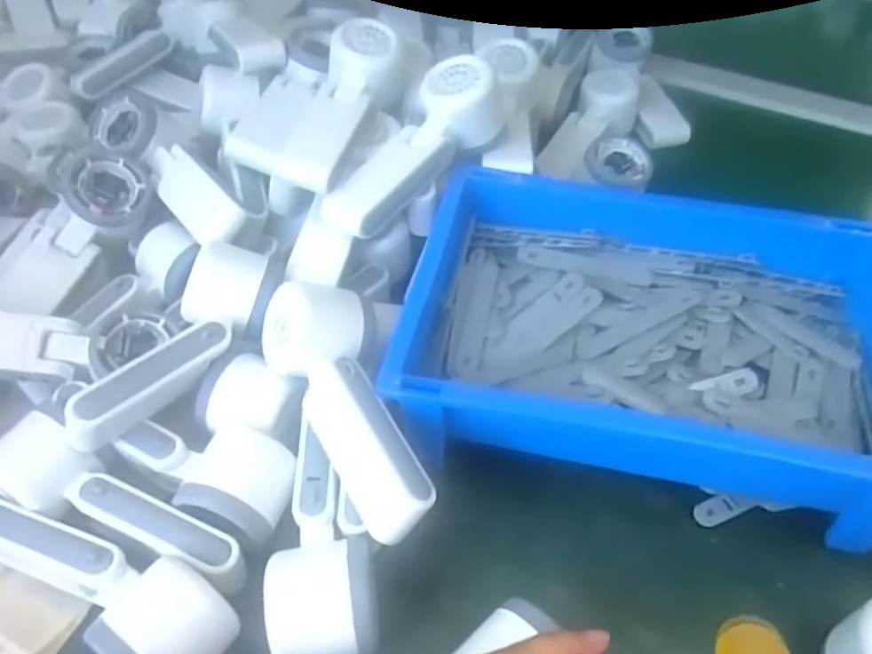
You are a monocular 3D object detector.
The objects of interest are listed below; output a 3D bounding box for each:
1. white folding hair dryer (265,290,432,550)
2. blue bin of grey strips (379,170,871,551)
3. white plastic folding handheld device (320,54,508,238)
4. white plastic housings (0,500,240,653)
[{"bbox_3d":[-0.055,0.042,0.393,0.067,0.050,0.157,-14,50,-12],"label":"white folding hair dryer"},{"bbox_3d":[0.141,0.006,0.467,0.303,0.088,0.226,9,49,8],"label":"blue bin of grey strips"},{"bbox_3d":[-0.015,-0.129,0.503,0.059,0.044,0.163,35,76,27],"label":"white plastic folding handheld device"},{"bbox_3d":[-0.184,0.135,0.378,0.164,0.047,0.055,26,53,21],"label":"white plastic housings"}]

